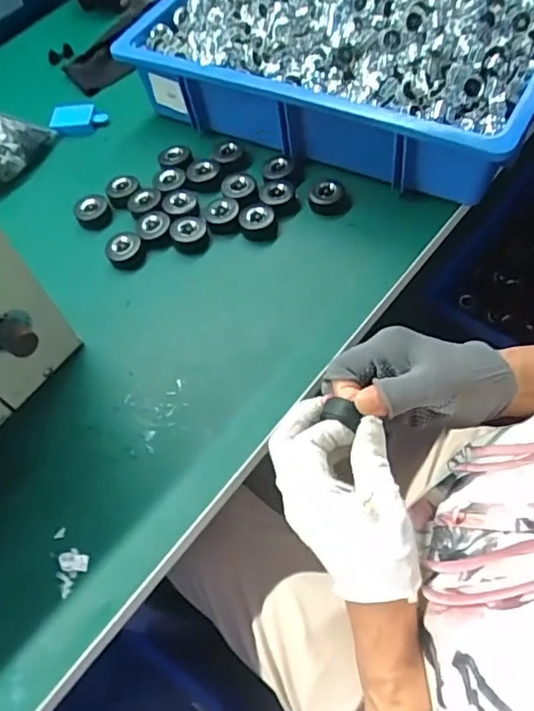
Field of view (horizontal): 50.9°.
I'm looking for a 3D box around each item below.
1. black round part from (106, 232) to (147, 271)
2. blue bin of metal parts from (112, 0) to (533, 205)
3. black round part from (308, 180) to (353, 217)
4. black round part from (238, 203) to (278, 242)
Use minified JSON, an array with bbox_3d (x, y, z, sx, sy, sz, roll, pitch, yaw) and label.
[{"bbox_3d":[-0.147,-0.108,0.576,0.040,0.015,0.037,-3,60,5],"label":"black round part"},{"bbox_3d":[0.089,-0.362,0.658,0.468,0.111,0.334,24,66,19],"label":"blue bin of metal parts"},{"bbox_3d":[0.065,-0.163,0.582,0.041,0.019,0.037,-6,60,3],"label":"black round part"},{"bbox_3d":[-0.010,-0.137,0.578,0.036,0.021,0.040,-11,59,1],"label":"black round part"}]

